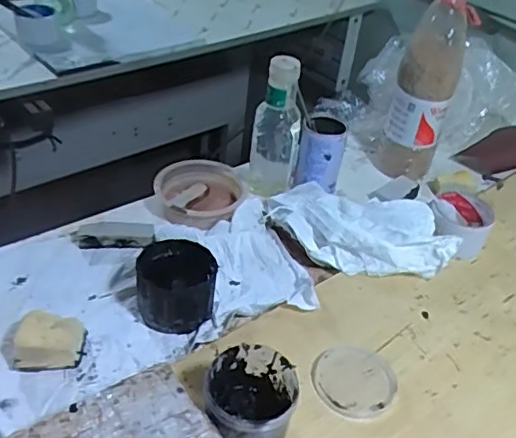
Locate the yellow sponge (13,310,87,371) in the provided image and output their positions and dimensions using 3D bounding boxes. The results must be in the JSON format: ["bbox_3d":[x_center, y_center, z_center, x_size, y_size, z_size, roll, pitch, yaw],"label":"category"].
[{"bbox_3d":[-0.217,0.124,0.584,0.071,0.040,0.052,1,39,-7],"label":"yellow sponge"}]

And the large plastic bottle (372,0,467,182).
[{"bbox_3d":[0.251,-0.194,0.865,0.092,0.295,0.072,9,39,2],"label":"large plastic bottle"}]

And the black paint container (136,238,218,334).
[{"bbox_3d":[-0.092,0.077,0.643,0.088,0.063,0.093,1,39,-8],"label":"black paint container"}]

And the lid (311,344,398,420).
[{"bbox_3d":[0.100,0.164,0.589,0.084,0.004,0.088,4,39,-3],"label":"lid"}]

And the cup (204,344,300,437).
[{"bbox_3d":[-0.006,0.170,0.518,0.076,0.076,0.079,4,39,-3],"label":"cup"}]

